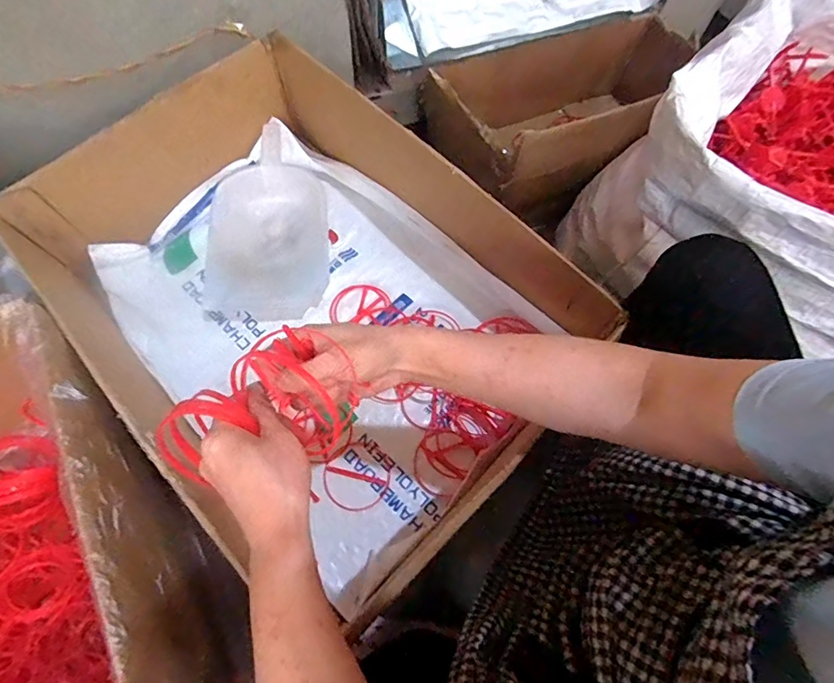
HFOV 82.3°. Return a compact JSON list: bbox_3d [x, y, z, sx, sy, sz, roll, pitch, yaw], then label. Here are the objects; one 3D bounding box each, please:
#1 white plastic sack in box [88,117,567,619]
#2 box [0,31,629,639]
[{"bbox_3d":[-0.127,-0.022,0.658,0.571,0.088,0.421,41,69,15],"label":"white plastic sack in box"},{"bbox_3d":[-0.153,-0.065,0.618,0.615,0.192,0.437,41,69,15],"label":"box"}]

